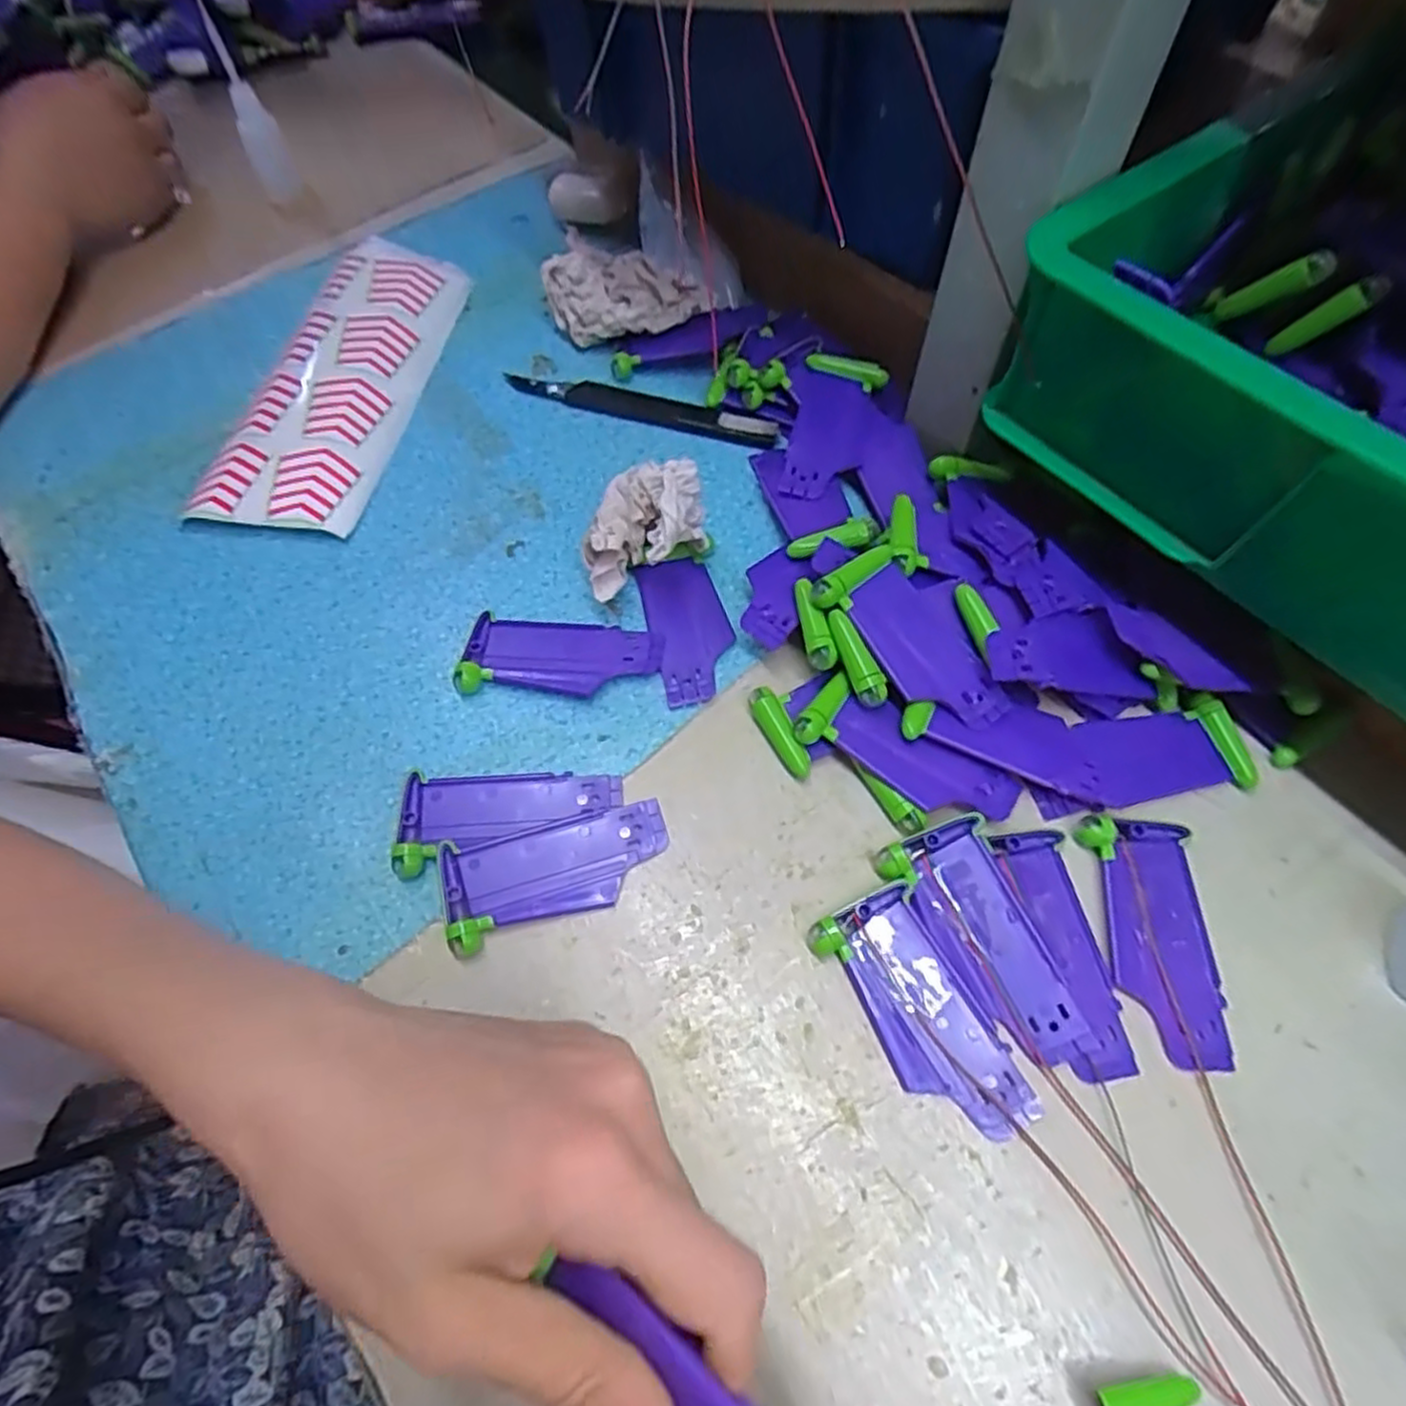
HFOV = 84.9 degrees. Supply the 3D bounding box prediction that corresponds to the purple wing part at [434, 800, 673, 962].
[{"bbox_3d":[-0.058,0.066,0.306,0.088,0.012,0.040,-15,61,-6],"label":"purple wing part"}]

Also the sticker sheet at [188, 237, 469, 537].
[{"bbox_3d":[-0.210,-0.195,0.453,0.090,0.017,0.217,5,61,5],"label":"sticker sheet"}]

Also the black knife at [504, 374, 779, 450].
[{"bbox_3d":[-0.036,-0.170,0.434,0.159,0.008,0.014,19,63,13],"label":"black knife"}]

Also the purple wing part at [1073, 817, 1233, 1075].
[{"bbox_3d":[0.169,0.087,0.288,0.040,0.007,0.088,3,61,4],"label":"purple wing part"}]

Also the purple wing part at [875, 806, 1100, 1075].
[{"bbox_3d":[0.104,0.089,0.285,0.040,0.012,0.089,-19,62,-8],"label":"purple wing part"}]

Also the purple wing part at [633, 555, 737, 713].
[{"bbox_3d":[-0.006,-0.036,0.362,0.037,0.004,0.075,-14,61,-5],"label":"purple wing part"}]

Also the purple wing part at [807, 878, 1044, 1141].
[{"bbox_3d":[0.079,0.112,0.278,0.040,0.010,0.088,-25,63,-11],"label":"purple wing part"}]

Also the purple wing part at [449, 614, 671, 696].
[{"bbox_3d":[-0.065,-0.022,0.354,0.090,0.009,0.038,3,61,4],"label":"purple wing part"}]

